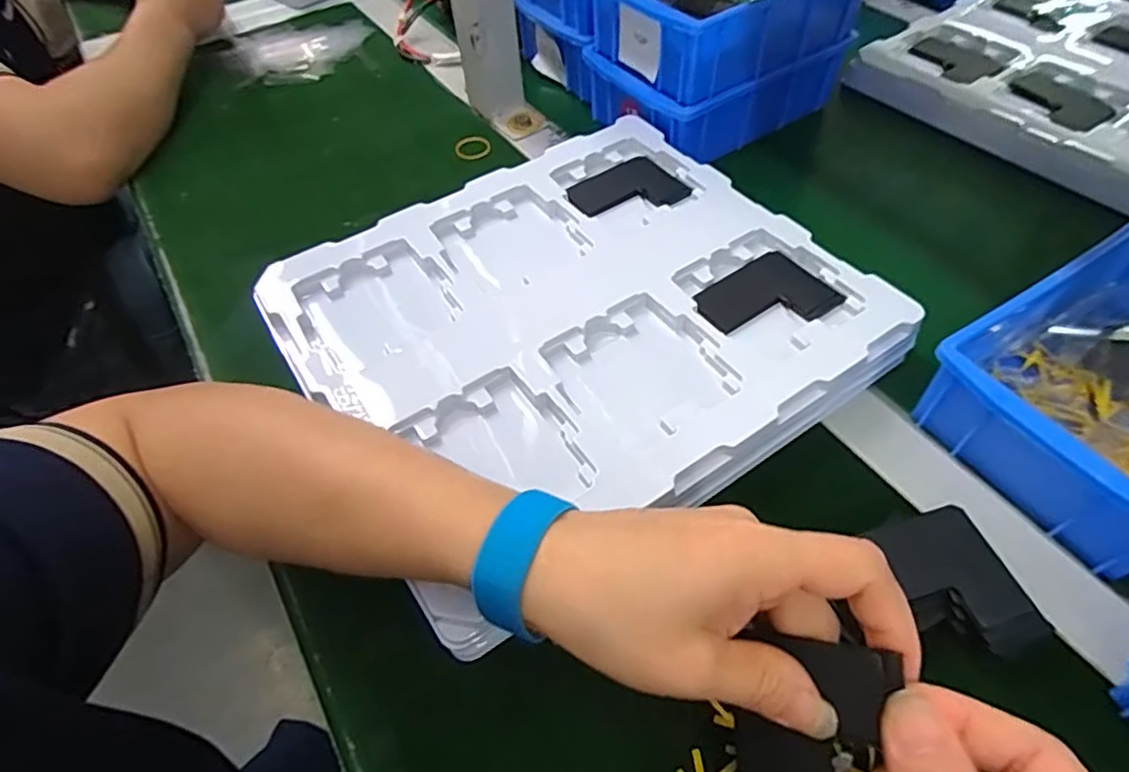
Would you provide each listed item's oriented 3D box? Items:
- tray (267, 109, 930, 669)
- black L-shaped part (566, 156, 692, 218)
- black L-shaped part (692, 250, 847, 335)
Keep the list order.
[{"bbox_3d":[0.006,-0.044,0.399,0.318,0.036,0.281,-30,57,-18],"label":"tray"},{"bbox_3d":[0.044,-0.145,0.467,0.079,0.006,0.062,-27,56,-16],"label":"black L-shaped part"},{"bbox_3d":[0.126,-0.055,0.394,0.082,0.005,0.059,-27,56,-16],"label":"black L-shaped part"}]

